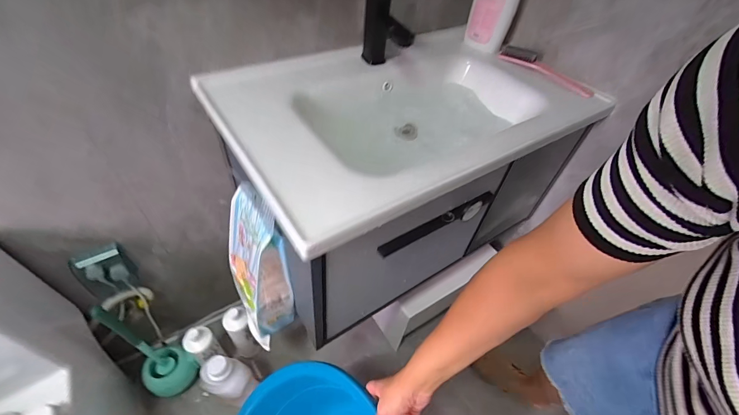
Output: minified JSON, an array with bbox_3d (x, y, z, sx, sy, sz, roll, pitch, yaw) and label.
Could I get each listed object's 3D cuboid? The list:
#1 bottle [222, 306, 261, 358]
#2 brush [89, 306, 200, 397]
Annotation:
[{"bbox_3d":[-0.389,0.392,1.023,0.067,0.230,0.061,2,46,-2],"label":"bottle"},{"bbox_3d":[-0.592,0.385,0.894,0.116,0.422,0.130,26,49,16],"label":"brush"}]

